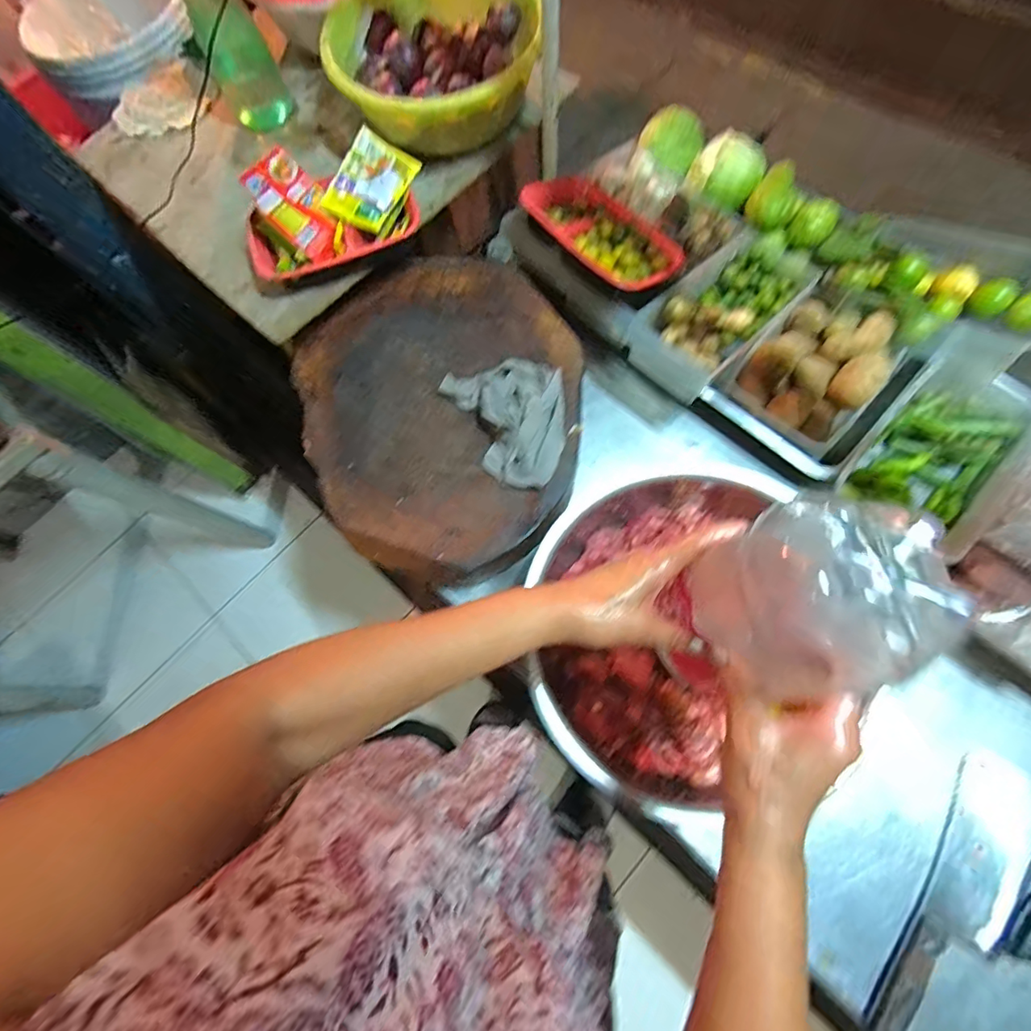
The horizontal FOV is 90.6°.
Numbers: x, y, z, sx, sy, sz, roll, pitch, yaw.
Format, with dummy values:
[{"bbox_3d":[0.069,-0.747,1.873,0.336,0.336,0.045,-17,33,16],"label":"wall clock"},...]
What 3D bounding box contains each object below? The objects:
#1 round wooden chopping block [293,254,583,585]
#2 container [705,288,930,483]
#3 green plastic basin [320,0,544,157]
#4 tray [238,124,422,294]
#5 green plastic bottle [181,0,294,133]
[{"bbox_3d":[-0.097,-0.141,0.681,0.367,0.091,0.457,-10,73,2],"label":"round wooden chopping block"},{"bbox_3d":[0.418,-0.188,0.698,0.240,0.090,0.191,-42,74,-8],"label":"container"},{"bbox_3d":[-0.115,-0.638,0.706,0.270,0.088,0.270,-1,73,5],"label":"green plastic basin"},{"bbox_3d":[-0.239,-0.401,0.654,0.241,0.068,0.162,-28,73,-4],"label":"tray"},{"bbox_3d":[-0.404,-0.684,0.680,0.095,0.270,0.083,-26,73,-3],"label":"green plastic bottle"}]

